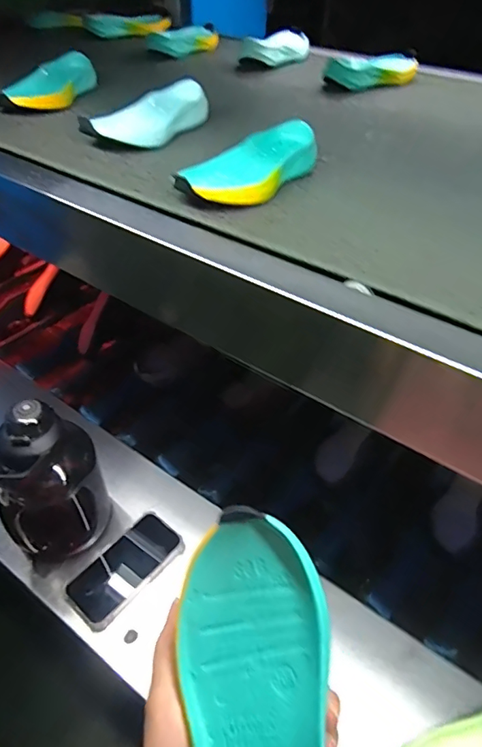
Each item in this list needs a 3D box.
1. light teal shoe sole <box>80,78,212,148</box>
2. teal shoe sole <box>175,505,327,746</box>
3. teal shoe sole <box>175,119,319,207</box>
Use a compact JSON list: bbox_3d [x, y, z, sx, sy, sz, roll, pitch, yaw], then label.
[{"bbox_3d":[-0.115,-0.335,0.640,0.080,0.038,0.200,25,52,23],"label":"light teal shoe sole"},{"bbox_3d":[0.010,0.177,0.256,0.077,0.023,0.198,-6,73,-4],"label":"teal shoe sole"},{"bbox_3d":[0.008,-0.221,0.531,0.082,0.040,0.184,26,53,24],"label":"teal shoe sole"}]

